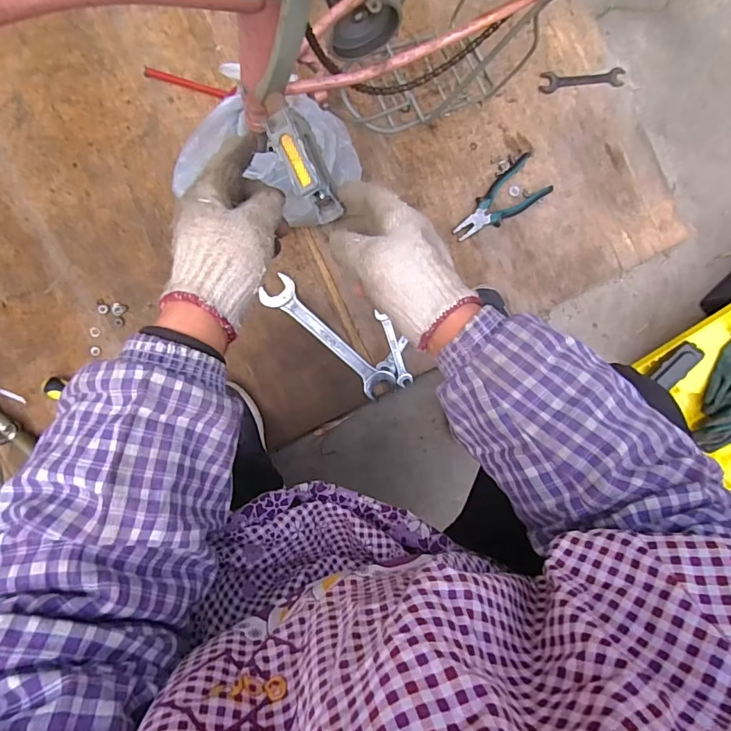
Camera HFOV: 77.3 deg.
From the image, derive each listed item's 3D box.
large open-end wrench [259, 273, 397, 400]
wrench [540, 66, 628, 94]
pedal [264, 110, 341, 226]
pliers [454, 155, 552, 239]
[{"bbox_3d":[-0.064,-0.049,0.798,0.270,0.010,0.058,42,85,-5],"label":"large open-end wrench"},{"bbox_3d":[0.412,-0.534,0.852,0.181,0.012,0.035,-9,90,-7],"label":"wrench"},{"bbox_3d":[-0.052,-0.170,0.389,0.043,0.044,0.088,-24,92,-7],"label":"pedal"},{"bbox_3d":[0.242,-0.296,0.827,0.190,0.025,0.080,-38,94,-6],"label":"pliers"}]

